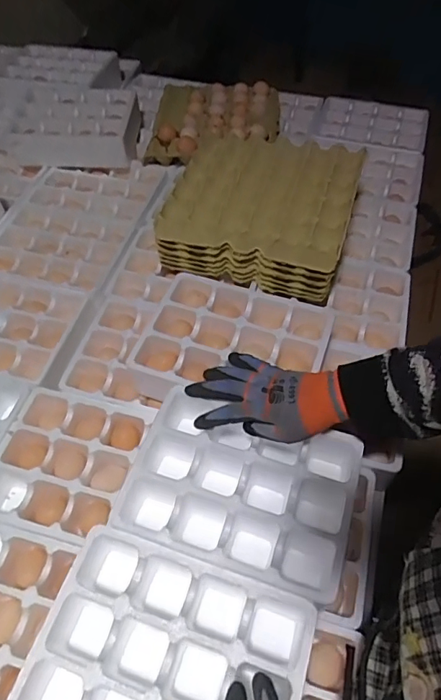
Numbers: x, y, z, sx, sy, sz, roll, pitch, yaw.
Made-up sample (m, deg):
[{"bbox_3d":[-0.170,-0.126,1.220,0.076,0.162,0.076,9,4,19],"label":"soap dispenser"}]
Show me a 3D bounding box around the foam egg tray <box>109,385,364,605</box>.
[{"bbox_3d":[0.027,0.157,0.551,0.240,0.073,0.190,15,56,11],"label":"foam egg tray"}]

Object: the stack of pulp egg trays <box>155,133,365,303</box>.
[{"bbox_3d":[0.079,-0.255,0.841,0.284,0.114,0.316,14,56,10],"label":"stack of pulp egg trays"}]

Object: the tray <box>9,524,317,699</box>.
[{"bbox_3d":[-0.050,0.299,0.454,0.236,0.066,0.177,15,56,12],"label":"tray"}]

